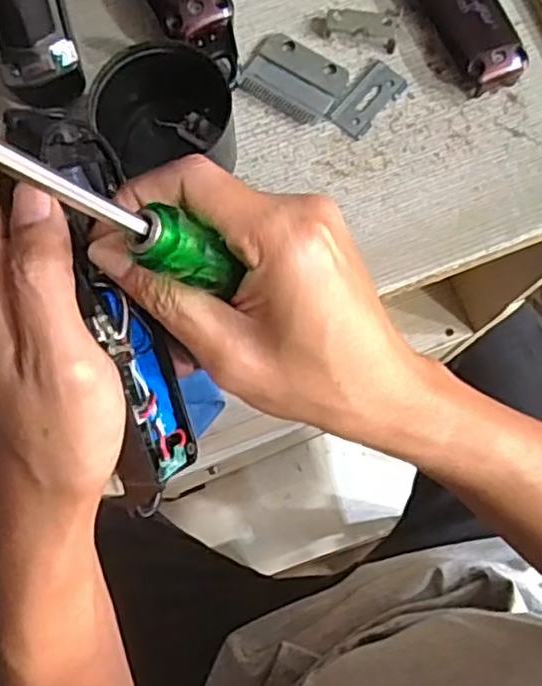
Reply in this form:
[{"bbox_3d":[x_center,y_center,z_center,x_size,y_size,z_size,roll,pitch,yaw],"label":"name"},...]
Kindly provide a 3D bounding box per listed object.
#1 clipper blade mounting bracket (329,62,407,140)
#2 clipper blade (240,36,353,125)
[{"bbox_3d":[0.048,-0.120,0.337,0.020,0.004,0.041,41,81,10],"label":"clipper blade mounting bracket"},{"bbox_3d":[0.012,-0.131,0.339,0.046,0.005,0.035,31,79,8],"label":"clipper blade"}]

